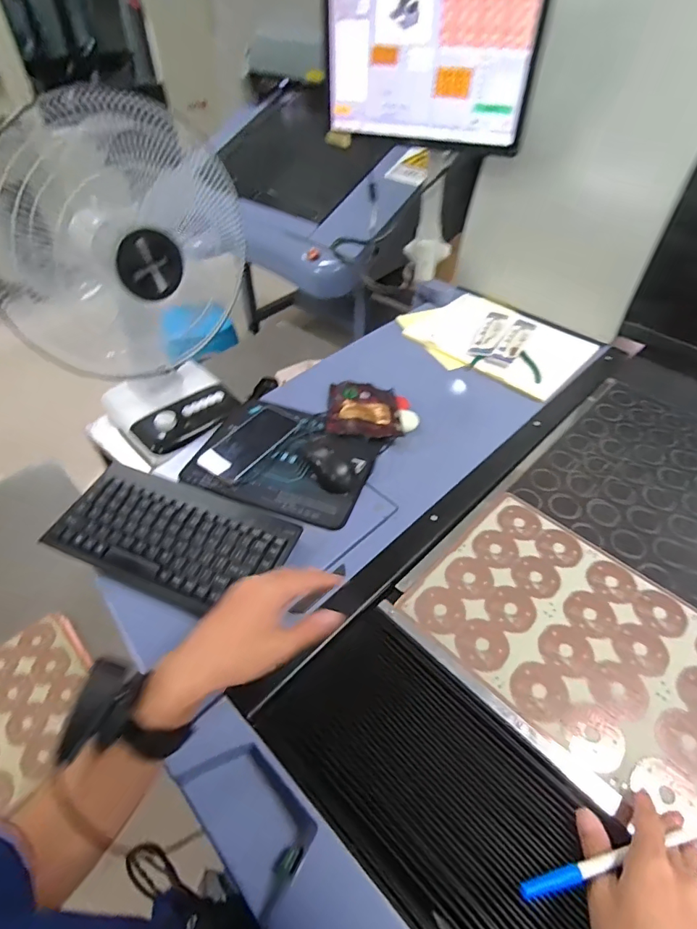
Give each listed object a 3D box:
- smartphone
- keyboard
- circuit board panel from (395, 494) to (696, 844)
[{"bbox_3d":[-0.151,-0.033,0.720,0.074,0.013,0.160,28,53,21],"label":"smartphone"},{"bbox_3d":[-0.218,0.085,0.580,0.284,0.020,0.143,18,50,14],"label":"keyboard"},{"bbox_3d":[0.326,0.233,0.481,0.506,0.008,0.242,36,56,29],"label":"circuit board panel"}]

